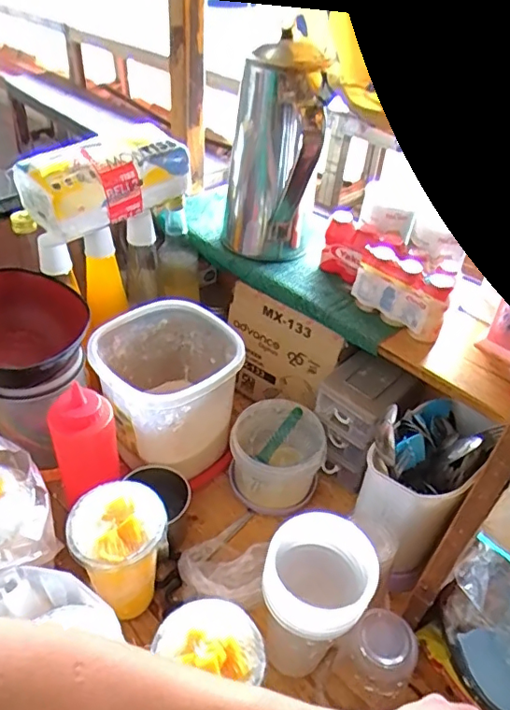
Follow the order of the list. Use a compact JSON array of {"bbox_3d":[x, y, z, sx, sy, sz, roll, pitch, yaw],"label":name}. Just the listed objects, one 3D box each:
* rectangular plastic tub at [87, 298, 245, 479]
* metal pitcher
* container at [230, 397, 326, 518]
[{"bbox_3d":[-0.108,0.046,0.709,0.167,0.160,0.165,-22,48,-24],"label":"rectangular plastic tub"},{"bbox_3d":[0.019,-0.233,0.688,0.112,0.248,0.096,-3,43,-5],"label":"metal pitcher"},{"bbox_3d":[0.028,0.131,0.714,0.121,0.081,0.123,1,43,-1],"label":"container"}]

